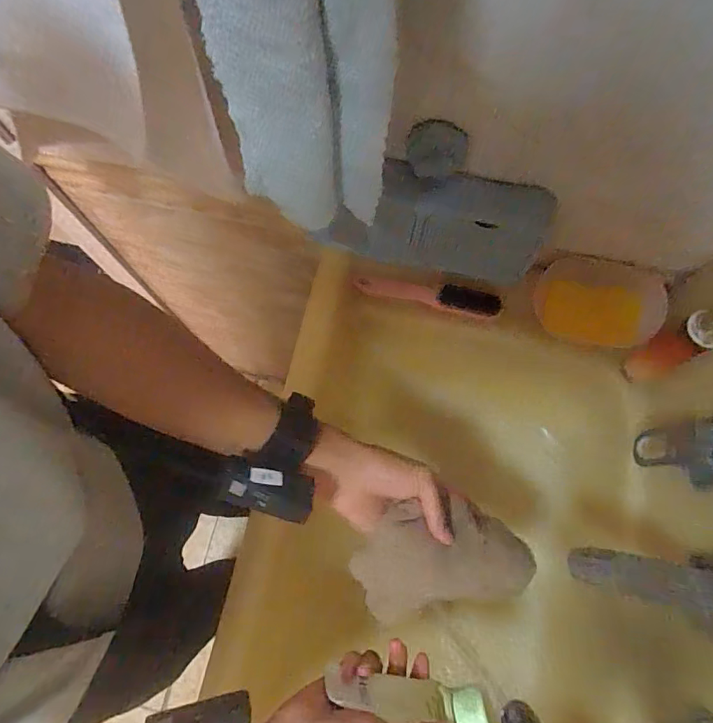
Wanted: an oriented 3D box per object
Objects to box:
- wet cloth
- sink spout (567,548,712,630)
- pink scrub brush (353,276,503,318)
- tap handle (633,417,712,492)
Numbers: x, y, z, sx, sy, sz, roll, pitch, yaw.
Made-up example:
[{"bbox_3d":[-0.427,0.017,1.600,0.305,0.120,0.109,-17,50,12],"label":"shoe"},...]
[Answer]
[{"bbox_3d":[0.078,0.180,0.437,0.159,0.080,0.094,-14,72,-4],"label":"wet cloth"},{"bbox_3d":[0.258,0.193,0.409,0.132,0.049,0.064,8,72,3],"label":"sink spout"},{"bbox_3d":[0.087,-0.083,0.594,0.180,0.036,0.017,11,36,4],"label":"pink scrub brush"},{"bbox_3d":[0.318,0.088,0.456,0.049,0.085,0.062,3,72,1],"label":"tap handle"}]

